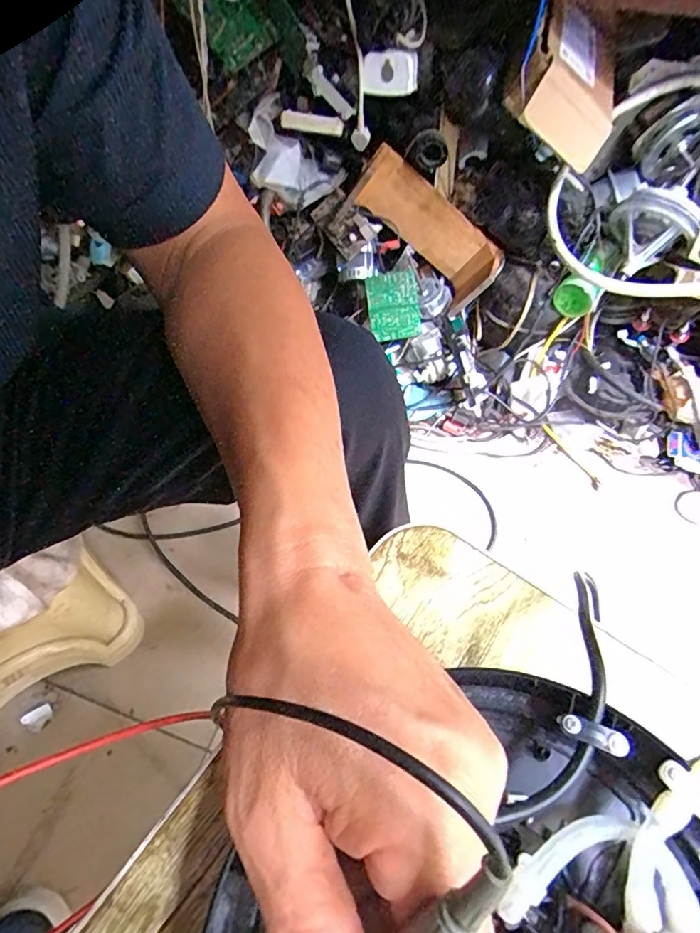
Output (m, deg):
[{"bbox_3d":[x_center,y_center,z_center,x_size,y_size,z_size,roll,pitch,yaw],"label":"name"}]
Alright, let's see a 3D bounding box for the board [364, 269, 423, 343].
[{"bbox_3d":[0.084,-0.305,0.974,0.095,0.011,0.124,-12,89,-2],"label":"board"}]

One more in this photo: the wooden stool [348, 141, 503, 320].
[{"bbox_3d":[0.138,-0.435,0.959,0.304,0.125,0.084,41,59,-10],"label":"wooden stool"}]

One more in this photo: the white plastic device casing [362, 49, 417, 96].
[{"bbox_3d":[0.064,-0.628,0.822,0.083,0.056,0.020,8,34,14],"label":"white plastic device casing"}]

